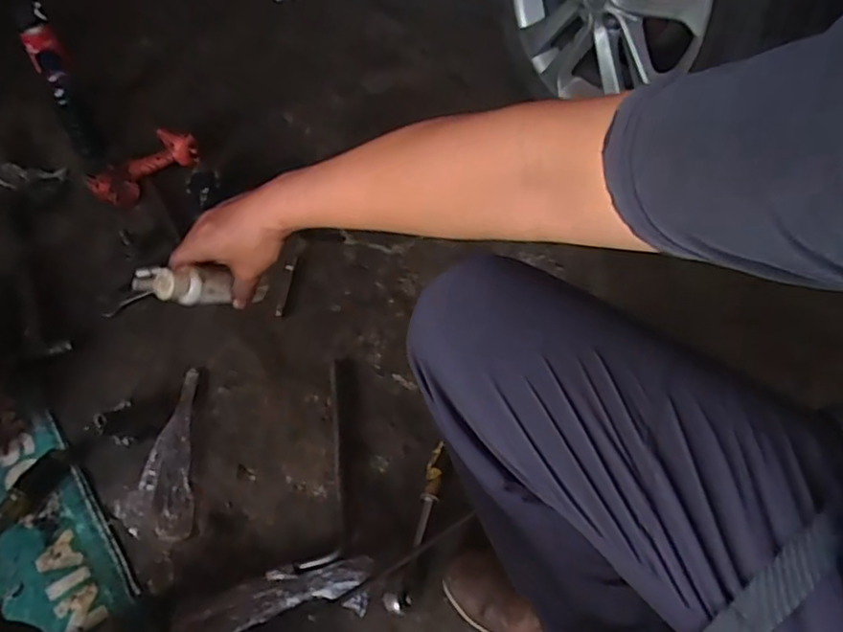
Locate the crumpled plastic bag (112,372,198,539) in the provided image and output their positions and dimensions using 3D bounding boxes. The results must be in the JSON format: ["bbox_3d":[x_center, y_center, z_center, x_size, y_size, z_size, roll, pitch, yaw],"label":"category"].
[{"bbox_3d":[-0.362,0.185,0.858,0.088,0.015,0.253,-6,52,-5],"label":"crumpled plastic bag"}]

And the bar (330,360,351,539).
[{"bbox_3d":[-0.120,0.175,0.871,0.013,0.012,0.267,-5,50,-7],"label":"bar"}]

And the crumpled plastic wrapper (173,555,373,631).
[{"bbox_3d":[-0.175,0.345,0.734,0.234,0.019,0.079,-14,53,-11],"label":"crumpled plastic wrapper"}]

